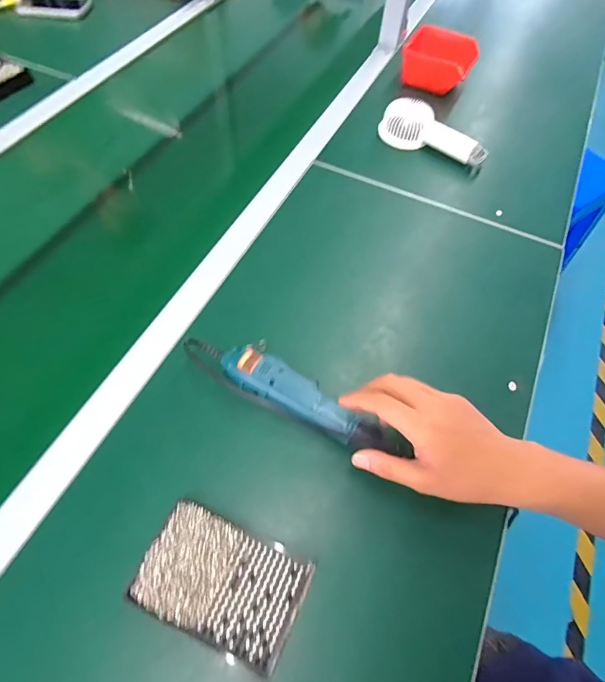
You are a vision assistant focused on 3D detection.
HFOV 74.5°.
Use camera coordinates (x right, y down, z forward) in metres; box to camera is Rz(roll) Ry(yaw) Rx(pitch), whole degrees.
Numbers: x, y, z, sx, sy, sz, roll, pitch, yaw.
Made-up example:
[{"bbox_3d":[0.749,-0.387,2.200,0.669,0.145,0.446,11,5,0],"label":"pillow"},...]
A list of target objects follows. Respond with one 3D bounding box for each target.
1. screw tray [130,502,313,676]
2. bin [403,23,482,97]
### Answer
[{"bbox_3d":[-0.069,0.209,0.347,0.133,0.033,0.086,23,62,10],"label":"screw tray"},{"bbox_3d":[0.254,-0.529,0.744,0.135,0.057,0.102,22,62,10],"label":"bin"}]

